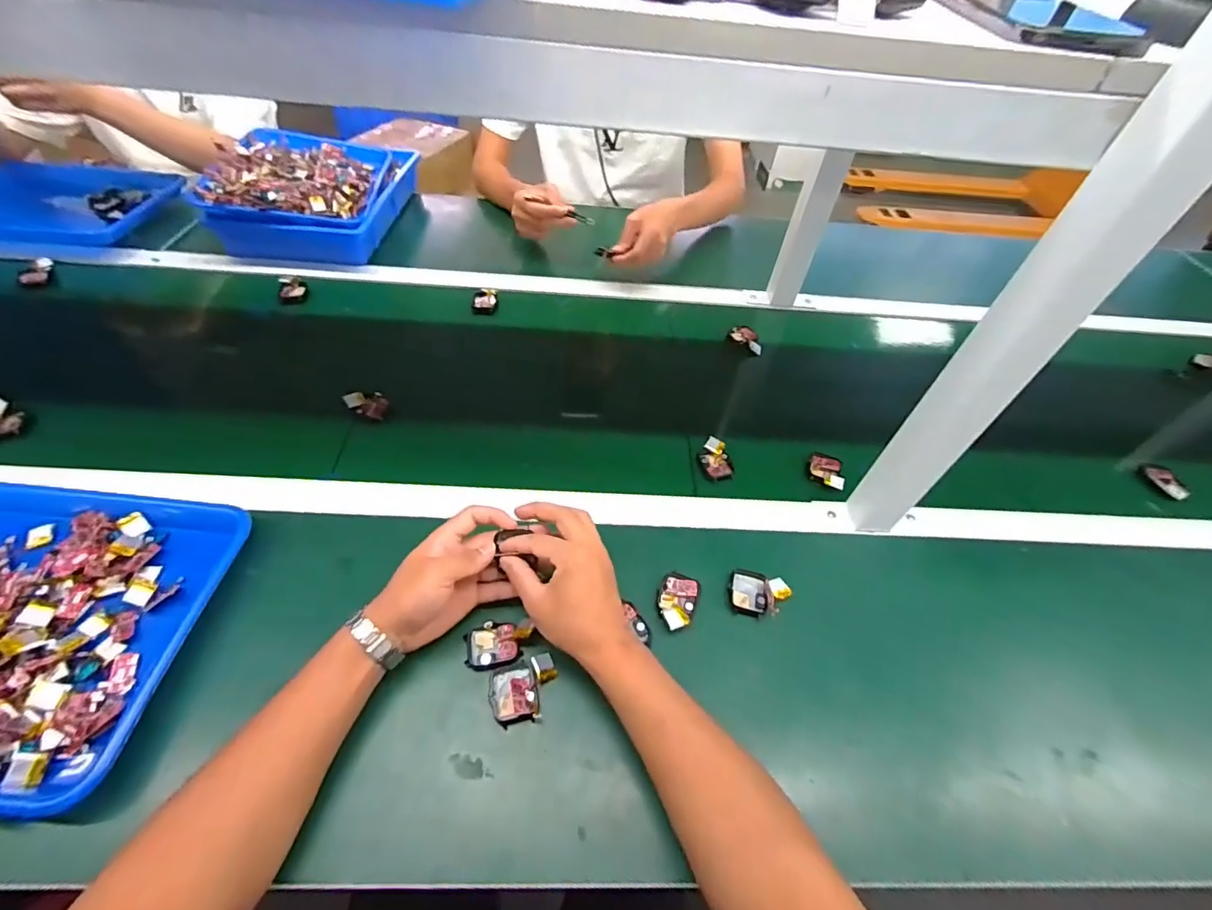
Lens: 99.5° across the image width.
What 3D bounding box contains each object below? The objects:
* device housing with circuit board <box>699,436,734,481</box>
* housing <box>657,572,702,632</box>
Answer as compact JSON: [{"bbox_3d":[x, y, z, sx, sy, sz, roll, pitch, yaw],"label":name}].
[{"bbox_3d":[0.134,0.004,0.622,0.035,0.019,0.052,-7,51,-12],"label":"device housing with circuit board"},{"bbox_3d":[0.068,0.142,0.494,0.037,0.012,0.058,20,51,11],"label":"housing"}]

